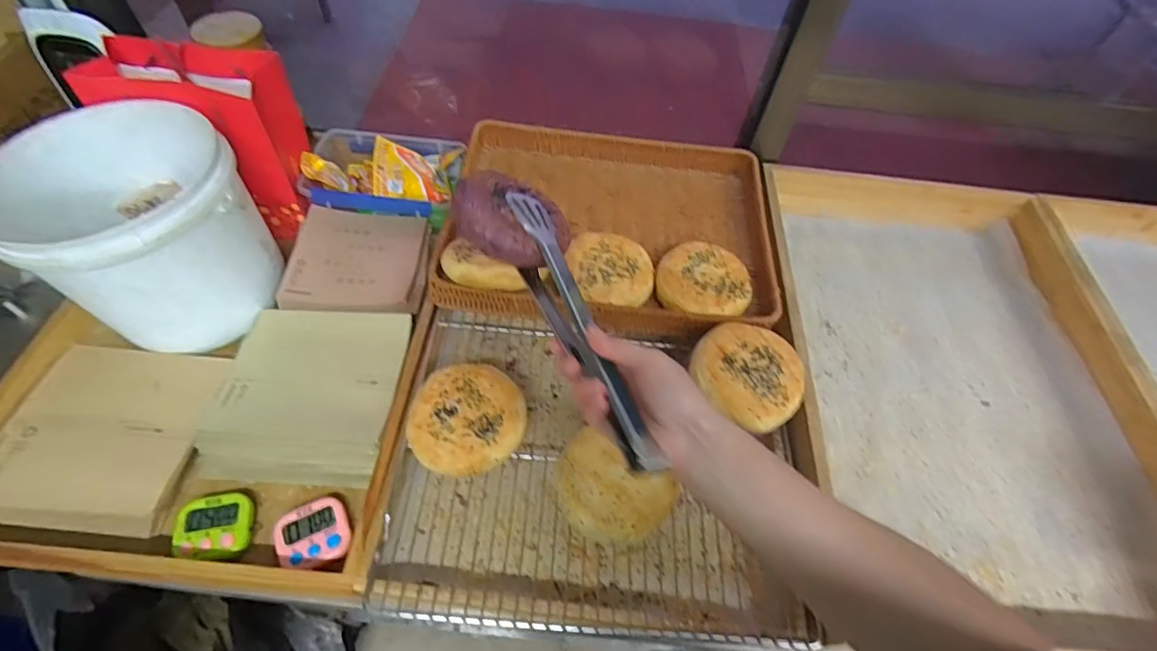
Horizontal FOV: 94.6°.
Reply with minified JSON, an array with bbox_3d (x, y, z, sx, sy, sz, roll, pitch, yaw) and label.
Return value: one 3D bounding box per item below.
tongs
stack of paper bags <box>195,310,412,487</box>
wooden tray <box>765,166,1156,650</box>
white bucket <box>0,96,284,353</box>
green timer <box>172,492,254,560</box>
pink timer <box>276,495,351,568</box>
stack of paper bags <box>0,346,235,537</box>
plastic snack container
[{"bbox_3d":[-0.005,-0.007,0.435,0.036,0.049,0.279,-16,57,-15],"label":"tongs"},{"bbox_3d":[-0.289,0.068,0.582,0.180,0.044,0.185,4,56,-2],"label":"stack of paper bags"},{"bbox_3d":[0.437,0.045,0.646,0.403,0.095,0.621,8,56,1],"label":"wooden tray"},{"bbox_3d":[-0.463,-0.106,0.576,0.218,0.169,0.199,2,56,-3],"label":"white bucket"},{"bbox_3d":[-0.347,0.191,0.507,0.063,0.013,0.060,-6,57,-8],"label":"green timer"},{"bbox_3d":[-0.254,0.202,0.513,0.063,0.015,0.061,-22,61,-18],"label":"pink timer"},{"bbox_3d":[-0.476,0.111,0.540,0.182,0.032,0.180,5,56,-1],"label":"stack of paper bags"},{"bbox_3d":[-0.269,-0.205,0.748,0.204,0.063,0.154,7,56,0],"label":"plastic snack container"}]

